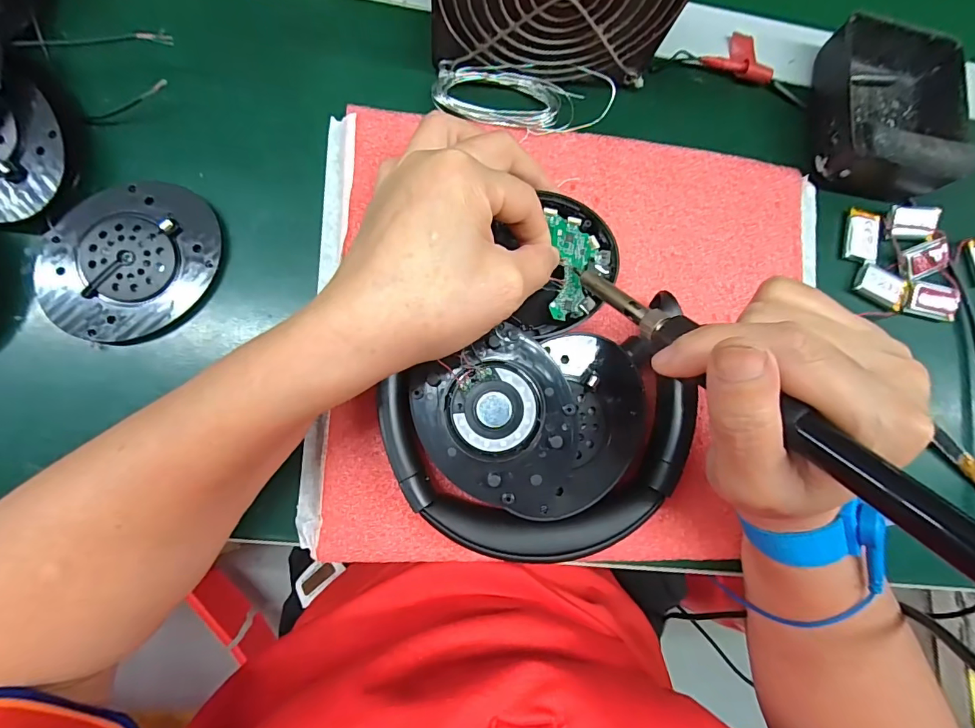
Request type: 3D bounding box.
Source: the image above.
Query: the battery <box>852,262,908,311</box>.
[{"bbox_3d":[0.240,-0.047,0.277,0.032,0.006,0.020,27,82,-3],"label":"battery"}]

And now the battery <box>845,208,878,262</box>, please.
[{"bbox_3d":[0.228,-0.079,0.279,0.016,0.007,0.032,11,83,-5],"label":"battery"}]

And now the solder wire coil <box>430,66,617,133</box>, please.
[{"bbox_3d":[0.021,-0.146,0.250,0.097,0.008,0.034,-1,87,-7],"label":"solder wire coil"}]

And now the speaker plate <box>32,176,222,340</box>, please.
[{"bbox_3d":[-0.176,-0.053,0.225,0.069,0.011,0.082,32,83,-4],"label":"speaker plate"}]

